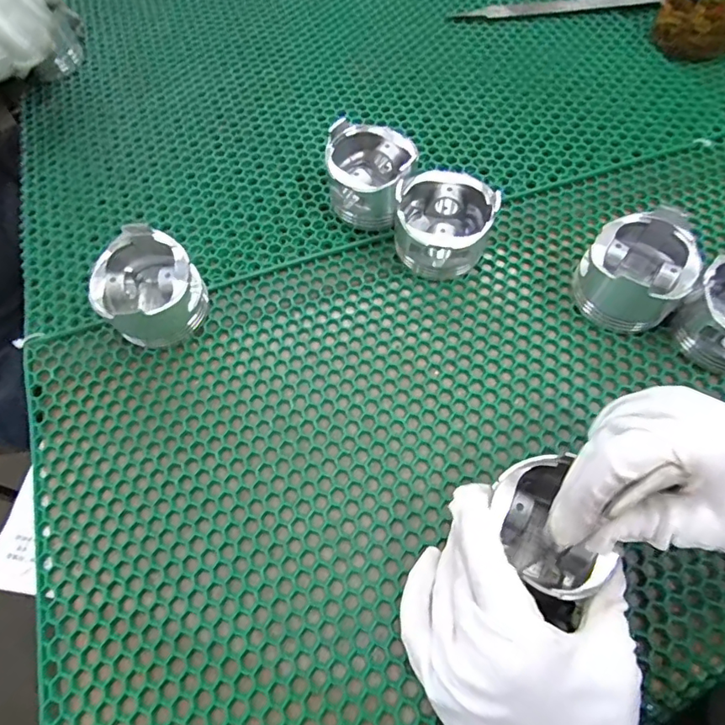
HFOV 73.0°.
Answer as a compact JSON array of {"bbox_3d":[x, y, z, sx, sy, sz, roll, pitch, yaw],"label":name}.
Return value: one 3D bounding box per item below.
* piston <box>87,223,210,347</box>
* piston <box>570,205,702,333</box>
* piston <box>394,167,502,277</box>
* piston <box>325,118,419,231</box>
[{"bbox_3d":[-0.157,-0.056,0.362,0.068,0.060,0.061,-24,66,-8],"label":"piston"},{"bbox_3d":[0.199,-0.066,0.358,0.069,0.056,0.075,-1,65,2],"label":"piston"},{"bbox_3d":[0.062,-0.107,0.385,0.074,0.054,0.069,-1,65,2],"label":"piston"},{"bbox_3d":[0.006,-0.154,0.407,0.067,0.054,0.070,-1,65,2],"label":"piston"}]

